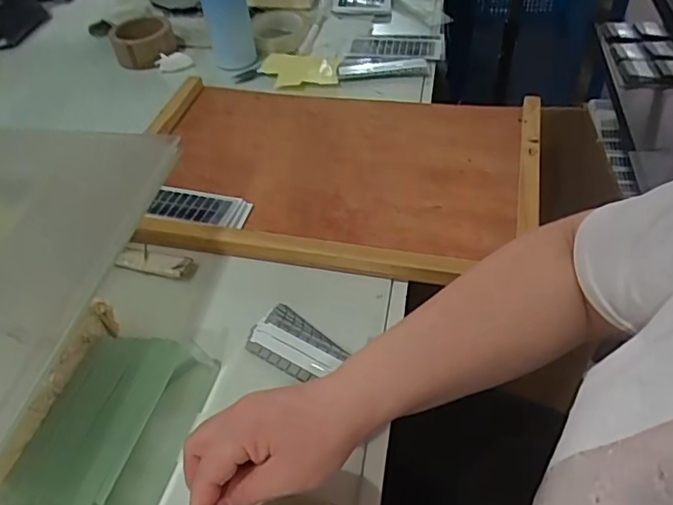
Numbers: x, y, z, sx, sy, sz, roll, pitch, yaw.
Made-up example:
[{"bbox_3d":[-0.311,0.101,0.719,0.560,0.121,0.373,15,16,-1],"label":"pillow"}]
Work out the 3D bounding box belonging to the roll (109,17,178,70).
[{"bbox_3d":[-0.301,-0.328,0.858,0.092,0.043,0.092,-2,47,3],"label":"roll"}]

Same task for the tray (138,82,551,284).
[{"bbox_3d":[-0.007,-0.107,0.649,0.463,0.033,0.304,8,48,12],"label":"tray"}]

